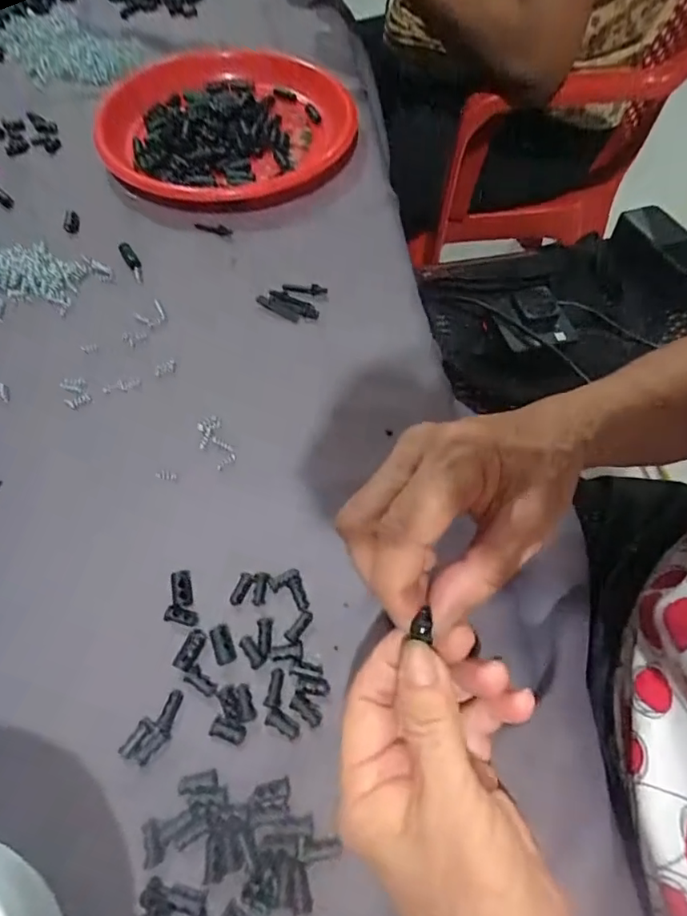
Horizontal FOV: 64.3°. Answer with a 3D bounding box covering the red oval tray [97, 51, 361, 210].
[{"bbox_3d":[-0.105,-0.299,0.496,0.230,0.036,0.215,12,60,8],"label":"red oval tray"}]

